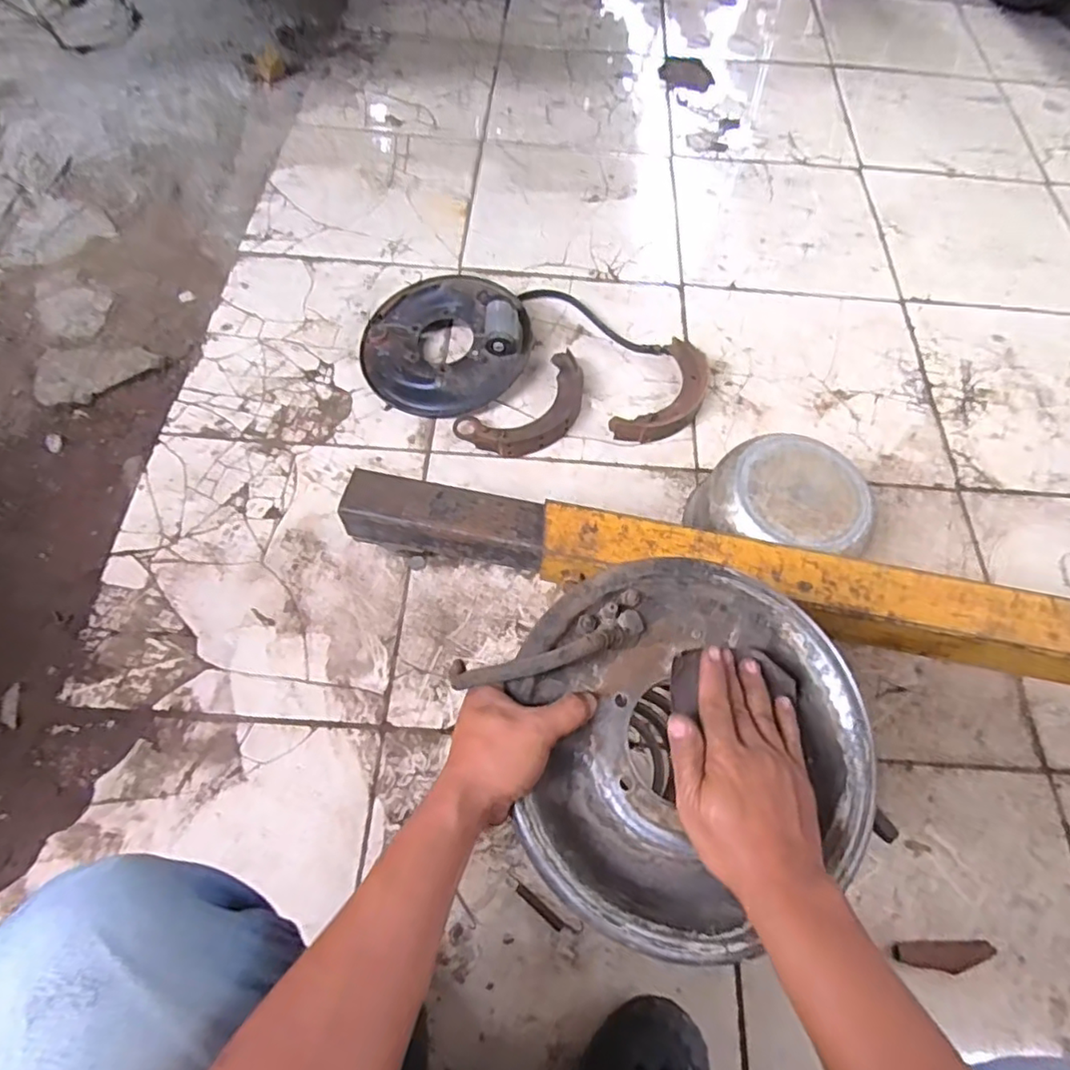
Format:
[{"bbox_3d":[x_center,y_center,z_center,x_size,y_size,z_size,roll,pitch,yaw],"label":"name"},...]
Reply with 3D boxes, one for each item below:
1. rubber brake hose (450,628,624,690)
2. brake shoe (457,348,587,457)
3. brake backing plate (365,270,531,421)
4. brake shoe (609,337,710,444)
[{"bbox_3d":[0.004,0.088,0.442,0.128,0.049,0.025,-14,65,-5],"label":"rubber brake hose"},{"bbox_3d":[-0.002,-0.190,0.969,0.225,0.034,0.119,-36,70,-18],"label":"brake shoe"},{"bbox_3d":[-0.148,-0.320,1.002,0.259,0.079,0.259,1,63,-1],"label":"brake backing plate"},{"bbox_3d":[0.211,-0.216,0.978,0.095,0.030,0.213,33,67,14],"label":"brake shoe"}]

